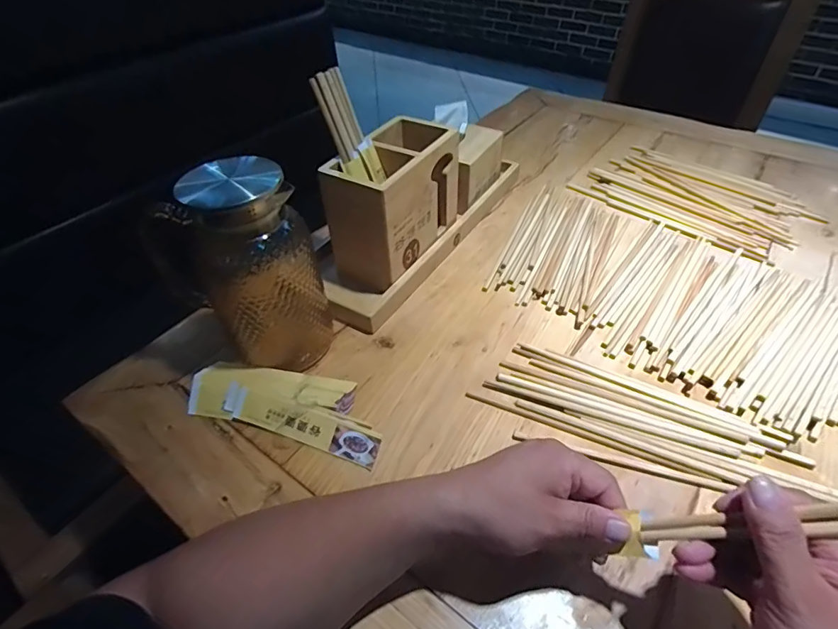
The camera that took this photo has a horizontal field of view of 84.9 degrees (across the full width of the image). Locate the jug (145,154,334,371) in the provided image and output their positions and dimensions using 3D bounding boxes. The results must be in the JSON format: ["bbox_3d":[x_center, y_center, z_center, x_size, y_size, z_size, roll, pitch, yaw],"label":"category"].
[{"bbox_3d":[-0.171,-0.043,0.457,0.135,0.202,0.126,-29,51,-23],"label":"jug"}]

